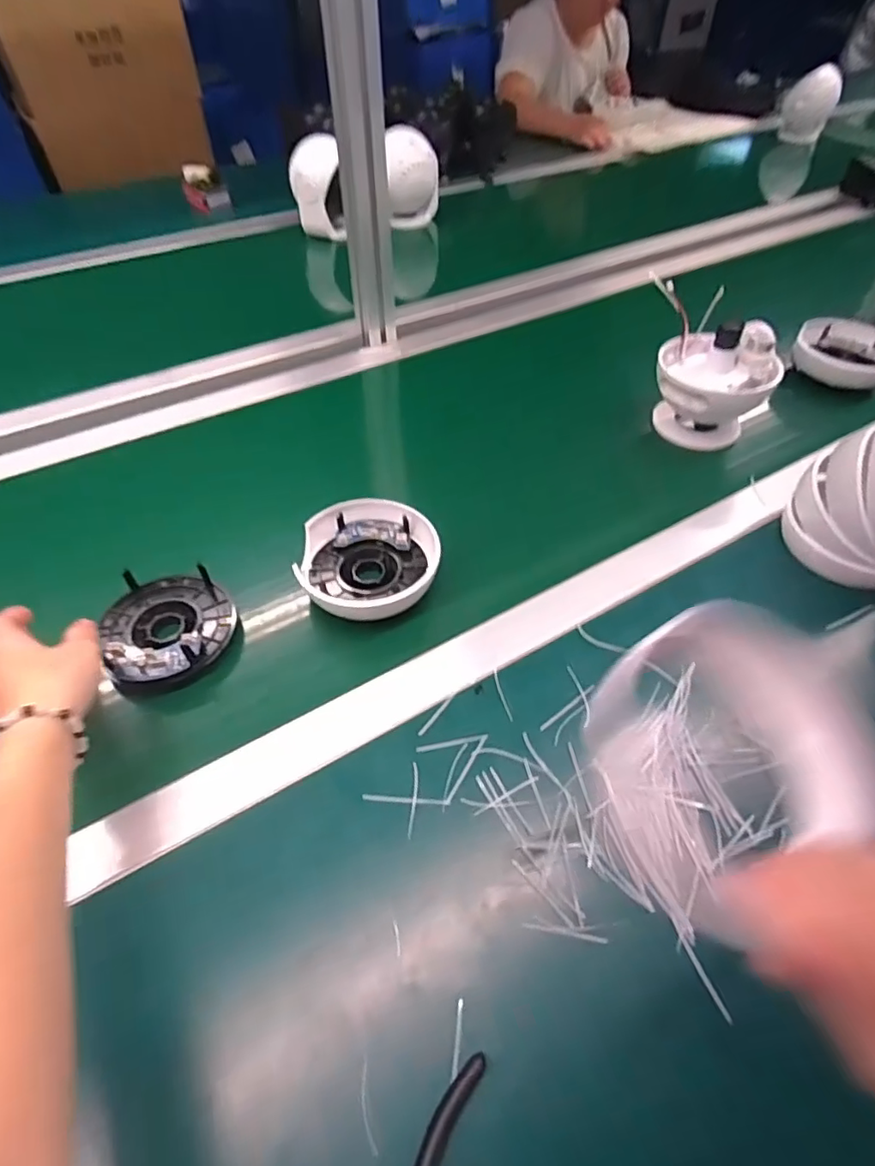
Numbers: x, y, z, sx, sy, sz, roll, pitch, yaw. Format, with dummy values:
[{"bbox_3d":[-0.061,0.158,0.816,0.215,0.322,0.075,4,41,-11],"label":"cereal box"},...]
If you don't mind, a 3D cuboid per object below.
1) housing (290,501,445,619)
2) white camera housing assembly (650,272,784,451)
[{"bbox_3d":[-0.057,-0.022,0.467,0.109,0.040,0.093,-10,52,-7],"label":"housing"},{"bbox_3d":[0.285,-0.225,0.597,0.111,0.121,0.144,3,52,4],"label":"white camera housing assembly"}]

